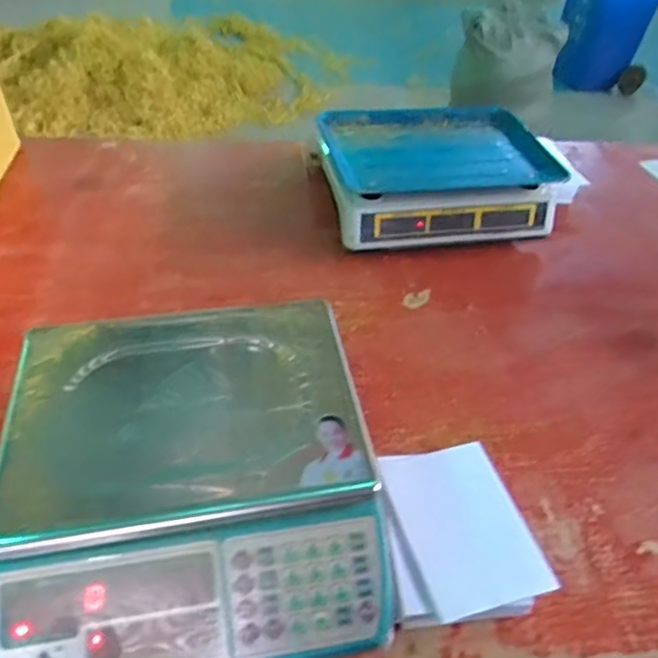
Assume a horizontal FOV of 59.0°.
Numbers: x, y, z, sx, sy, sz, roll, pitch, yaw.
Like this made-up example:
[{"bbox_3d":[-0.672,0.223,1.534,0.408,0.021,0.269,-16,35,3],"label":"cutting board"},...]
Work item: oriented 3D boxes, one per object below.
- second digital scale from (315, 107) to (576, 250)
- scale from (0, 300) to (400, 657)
[{"bbox_3d":[0.158,-0.236,0.910,0.333,0.114,0.239,-7,46,-12],"label":"second digital scale"},{"bbox_3d":[-0.112,0.131,0.504,0.303,0.109,0.304,-6,46,-10],"label":"scale"}]

